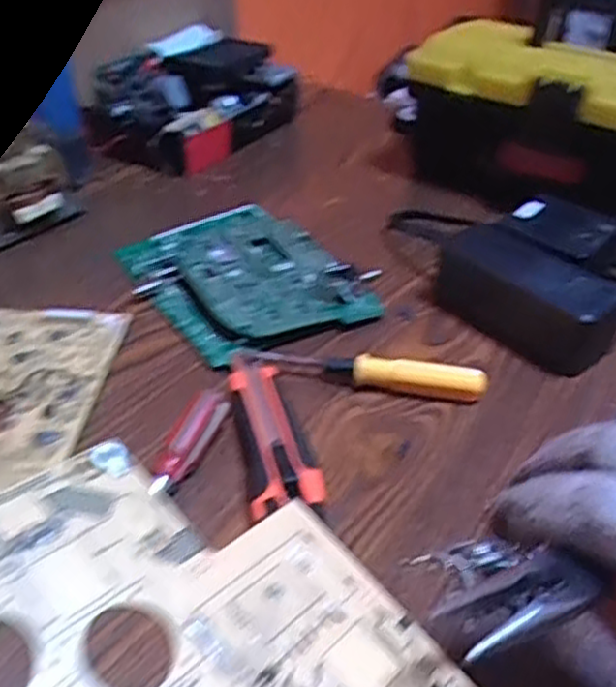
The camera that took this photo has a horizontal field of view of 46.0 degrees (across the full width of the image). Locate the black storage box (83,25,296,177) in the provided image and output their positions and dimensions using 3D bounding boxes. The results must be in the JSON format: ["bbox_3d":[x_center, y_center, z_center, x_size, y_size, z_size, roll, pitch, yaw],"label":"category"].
[{"bbox_3d":[-0.110,-0.262,0.773,0.223,0.082,0.146,-32,49,-33],"label":"black storage box"}]

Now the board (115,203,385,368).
[{"bbox_3d":[-0.052,-0.059,0.580,0.146,0.022,0.199,-23,45,-26],"label":"board"}]

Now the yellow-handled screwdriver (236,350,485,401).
[{"bbox_3d":[0.034,0.017,0.486,0.165,0.022,0.017,8,40,10],"label":"yellow-handled screwdriver"}]

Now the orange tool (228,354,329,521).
[{"bbox_3d":[-0.023,0.051,0.442,0.039,0.018,0.133,-7,40,-9],"label":"orange tool"}]

